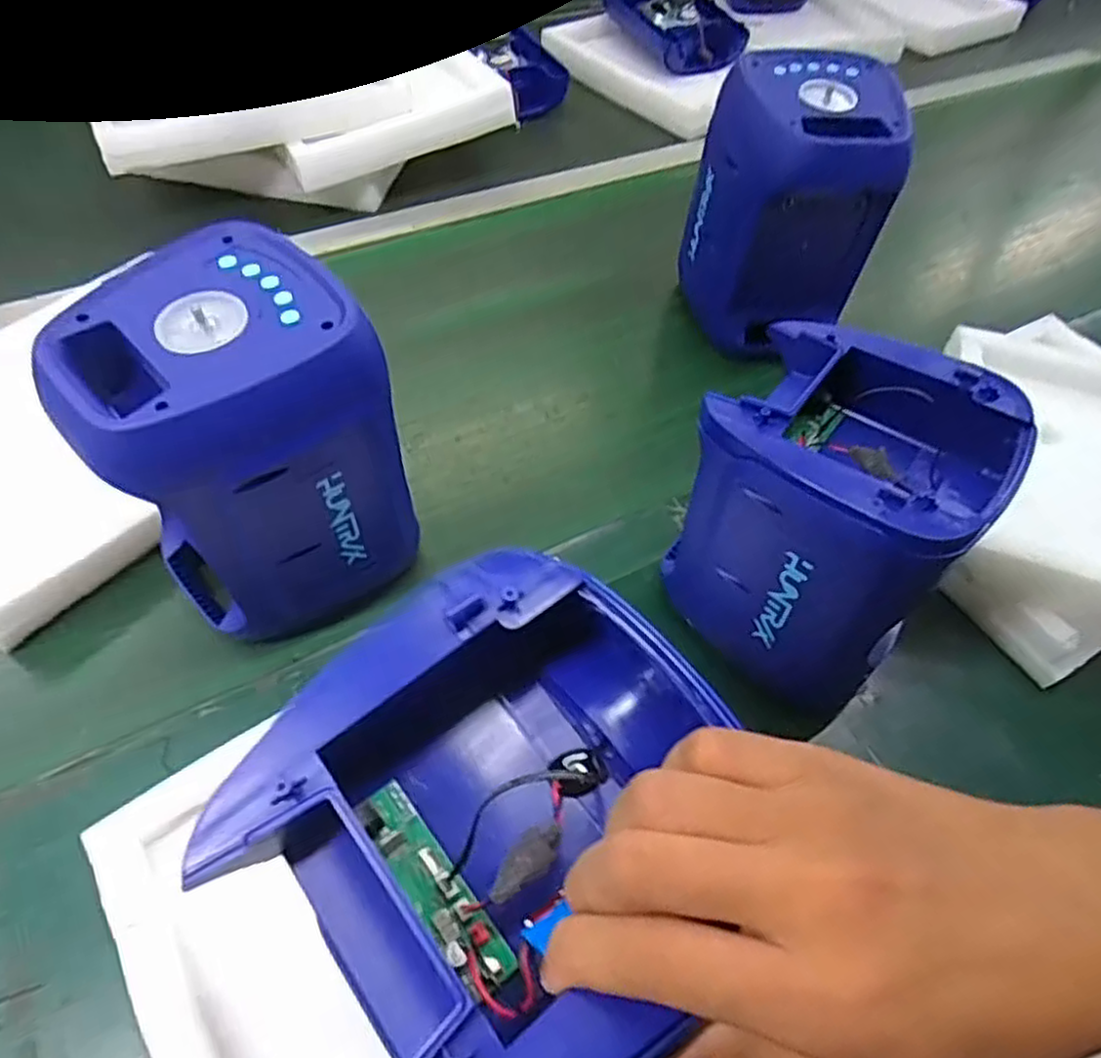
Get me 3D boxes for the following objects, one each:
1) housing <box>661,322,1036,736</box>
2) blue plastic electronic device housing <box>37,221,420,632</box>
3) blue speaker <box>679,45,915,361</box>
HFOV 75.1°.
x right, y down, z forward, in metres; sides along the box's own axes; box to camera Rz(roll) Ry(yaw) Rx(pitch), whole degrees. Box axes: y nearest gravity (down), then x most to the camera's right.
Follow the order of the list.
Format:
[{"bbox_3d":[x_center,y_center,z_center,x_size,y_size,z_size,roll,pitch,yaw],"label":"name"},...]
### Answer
[{"bbox_3d":[0.188,-0.006,0.499,0.168,0.193,0.163,30,56,21],"label":"housing"},{"bbox_3d":[-0.208,-0.047,0.499,0.166,0.234,0.158,-37,61,-27],"label":"blue plastic electronic device housing"},{"bbox_3d":[0.245,-0.330,0.741,0.152,0.222,0.154,-14,51,-13],"label":"blue speaker"}]

